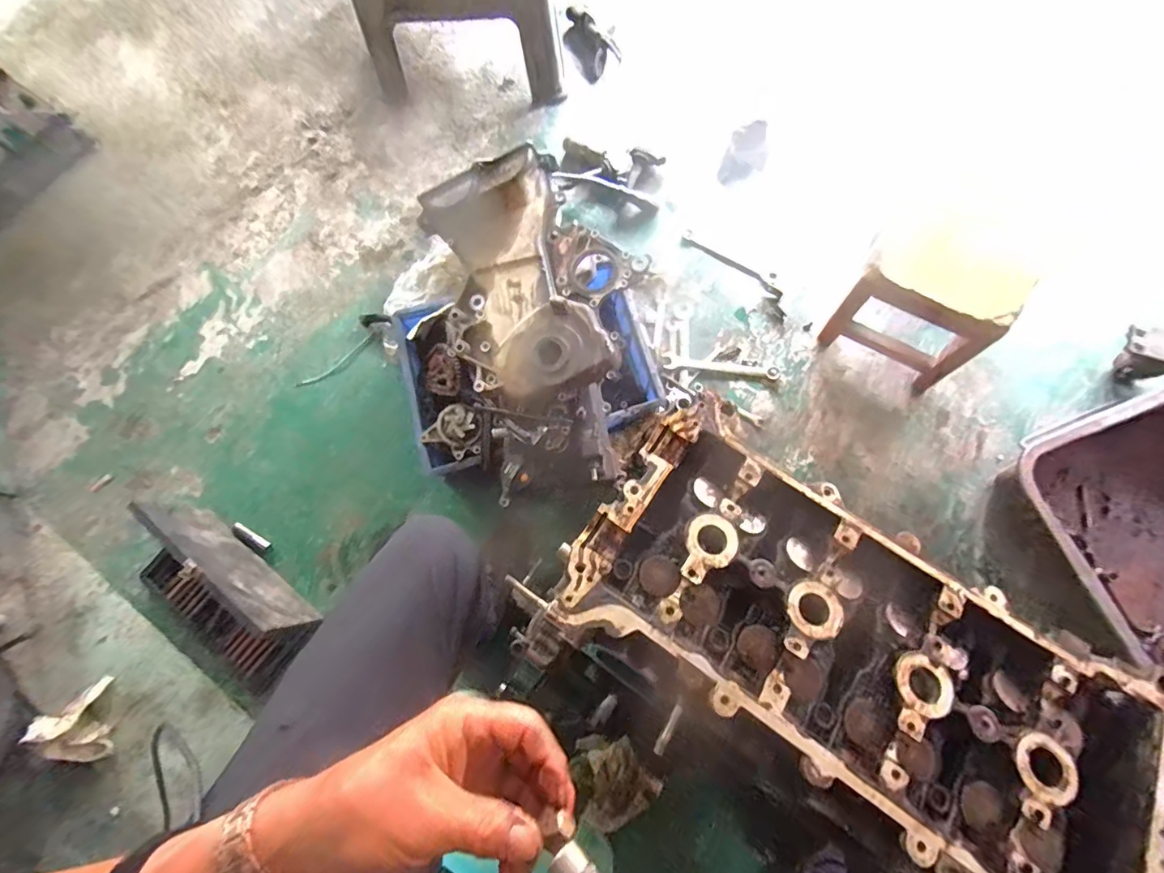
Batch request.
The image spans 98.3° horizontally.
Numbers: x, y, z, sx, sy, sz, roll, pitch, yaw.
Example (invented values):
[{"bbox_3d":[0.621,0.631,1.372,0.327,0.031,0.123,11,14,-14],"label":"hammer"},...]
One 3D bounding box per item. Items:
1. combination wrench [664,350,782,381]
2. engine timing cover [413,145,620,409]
[{"bbox_3d":[0.278,-0.139,0.995,0.227,0.012,0.040,8,76,3],"label":"combination wrench"},{"bbox_3d":[-0.099,-0.249,0.807,0.236,0.080,0.397,-22,74,-3],"label":"engine timing cover"}]

